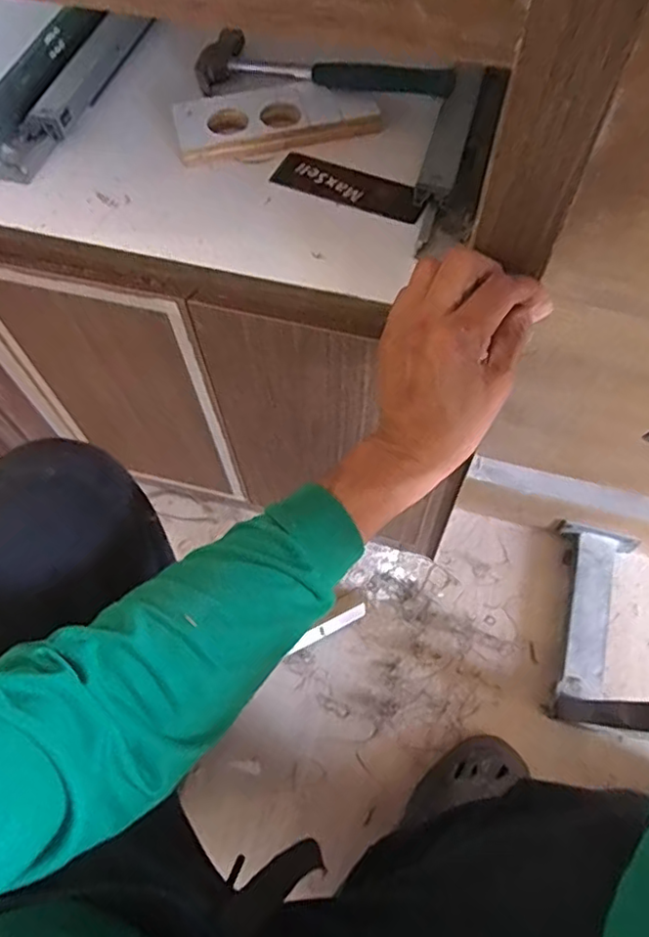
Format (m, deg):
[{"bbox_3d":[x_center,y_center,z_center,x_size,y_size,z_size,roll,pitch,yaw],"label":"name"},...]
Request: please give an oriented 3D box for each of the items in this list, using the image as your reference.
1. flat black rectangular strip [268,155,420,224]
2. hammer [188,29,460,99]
[{"bbox_3d":[0.021,-0.238,0.520,0.129,0.006,0.040,23,66,13],"label":"flat black rectangular strip"},{"bbox_3d":[-0.011,-0.345,0.545,0.245,0.036,0.080,27,67,15],"label":"hammer"}]

